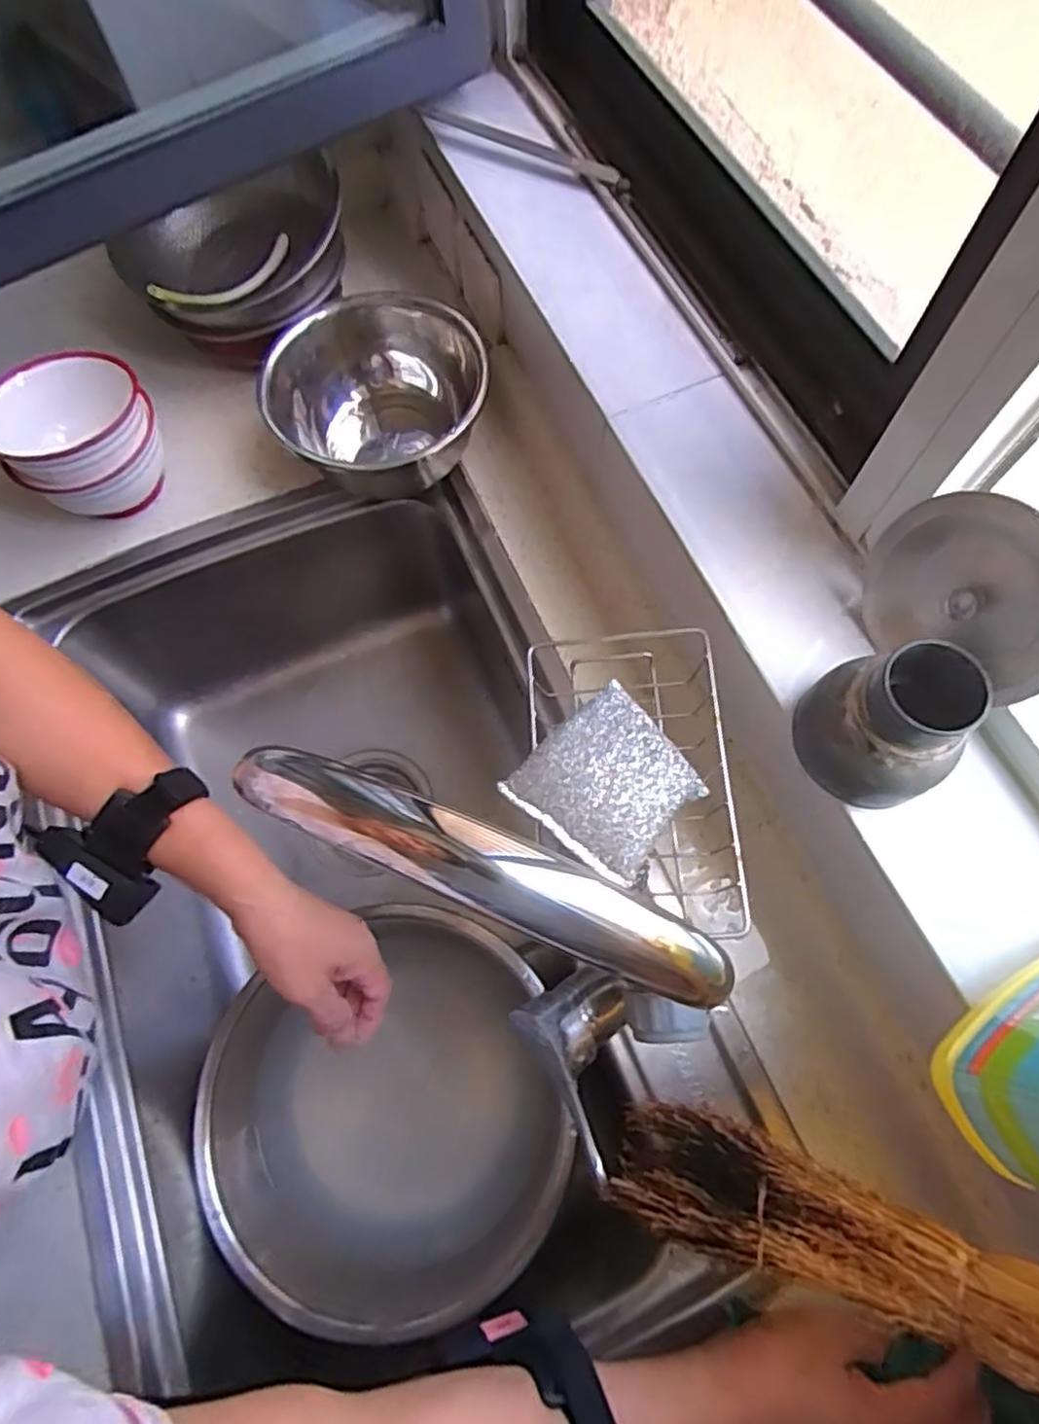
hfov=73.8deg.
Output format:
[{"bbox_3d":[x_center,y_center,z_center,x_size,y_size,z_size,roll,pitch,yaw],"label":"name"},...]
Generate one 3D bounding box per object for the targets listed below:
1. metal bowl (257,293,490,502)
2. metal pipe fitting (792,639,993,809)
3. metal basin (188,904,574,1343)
[{"bbox_3d":[-0.124,-0.275,0.638,0.184,0.114,0.181,-1,69,2],"label":"metal bowl"},{"bbox_3d":[0.196,0.003,0.368,0.069,0.079,0.076,-39,72,-12],"label":"metal pipe fitting"},{"bbox_3d":[-0.112,0.326,0.605,0.281,0.148,0.292,-1,69,2],"label":"metal basin"}]

